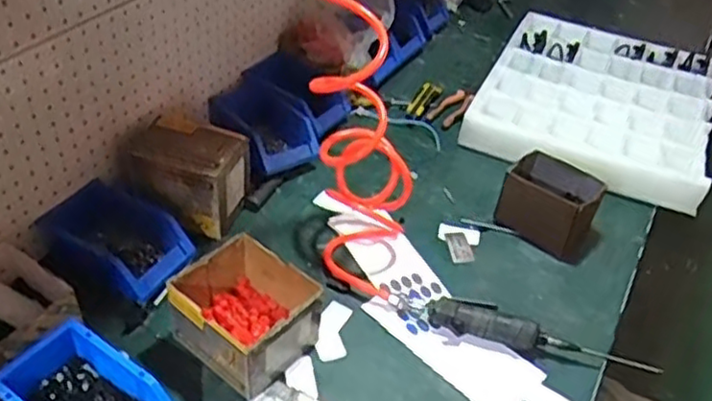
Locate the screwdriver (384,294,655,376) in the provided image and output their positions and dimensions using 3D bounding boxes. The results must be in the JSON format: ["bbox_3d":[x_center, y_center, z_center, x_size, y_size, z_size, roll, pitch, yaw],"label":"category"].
[{"bbox_3d":[0.221,0.181,0.919,0.362,0.042,0.057,16,41,12],"label":"screwdriver"}]

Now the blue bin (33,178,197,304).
[{"bbox_3d":[-0.332,0.060,0.942,0.178,0.083,0.140,21,42,17],"label":"blue bin"}]

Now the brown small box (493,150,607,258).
[{"bbox_3d":[0.313,0.004,1.098,0.143,0.106,0.107,26,44,23],"label":"brown small box"}]

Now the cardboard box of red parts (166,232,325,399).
[{"bbox_3d":[-0.142,0.140,0.860,0.154,0.093,0.138,28,45,24],"label":"cardboard box of red parts"}]

